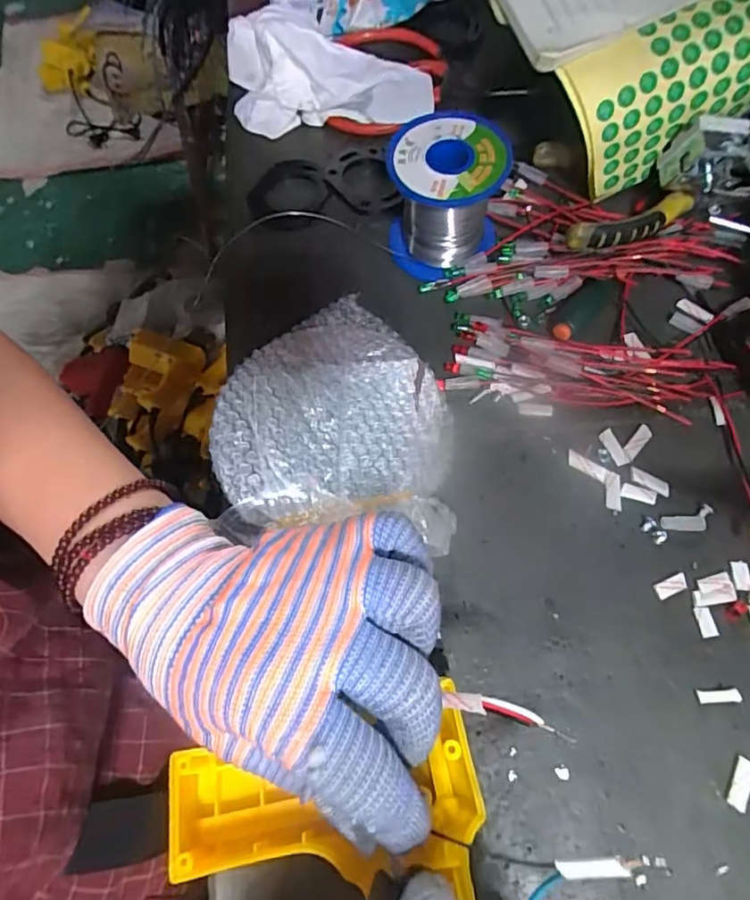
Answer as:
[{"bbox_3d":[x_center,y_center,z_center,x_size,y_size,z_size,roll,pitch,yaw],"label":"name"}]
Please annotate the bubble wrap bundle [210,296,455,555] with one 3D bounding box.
[{"bbox_3d":[-0.021,-0.019,0.277,0.118,0.033,0.132,1,69,4],"label":"bubble wrap bundle"}]

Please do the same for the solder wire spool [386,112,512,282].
[{"bbox_3d":[0.040,-0.149,0.310,0.062,0.060,0.059,-1,69,3],"label":"solder wire spool"}]

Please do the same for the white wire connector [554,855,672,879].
[{"bbox_3d":[0.072,0.128,0.163,0.032,0.004,0.005,-13,68,13],"label":"white wire connector"}]

